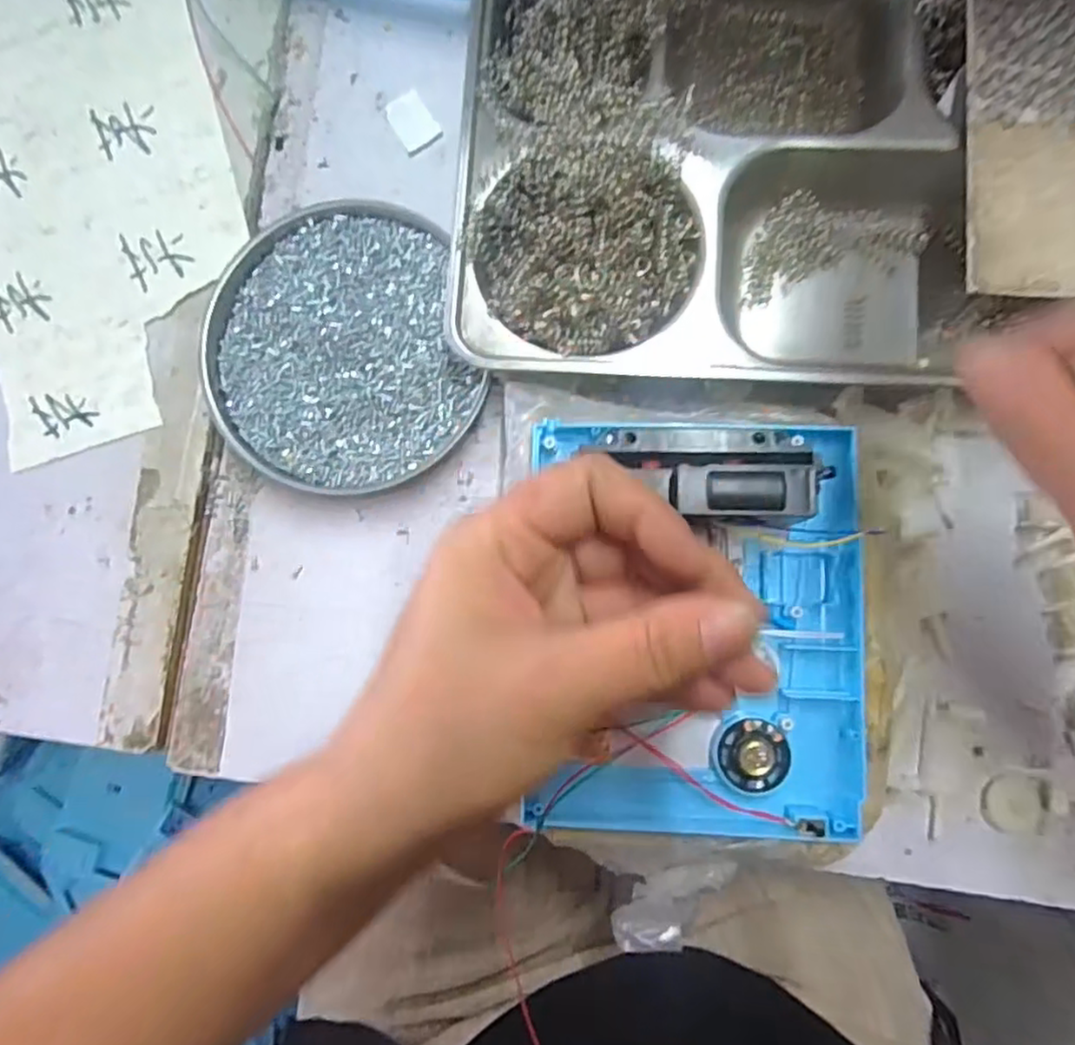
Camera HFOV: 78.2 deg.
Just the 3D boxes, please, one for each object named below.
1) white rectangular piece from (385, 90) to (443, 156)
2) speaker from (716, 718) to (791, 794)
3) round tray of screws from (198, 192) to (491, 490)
[{"bbox_3d":[-0.064,-0.205,0.337,0.020,0.004,0.030,-34,84,2],"label":"white rectangular piece"},{"bbox_3d":[0.087,0.094,0.262,0.028,0.010,0.028,5,87,5],"label":"speaker"},{"bbox_3d":[-0.094,-0.081,0.315,0.122,0.014,0.132,0,86,5],"label":"round tray of screws"}]

